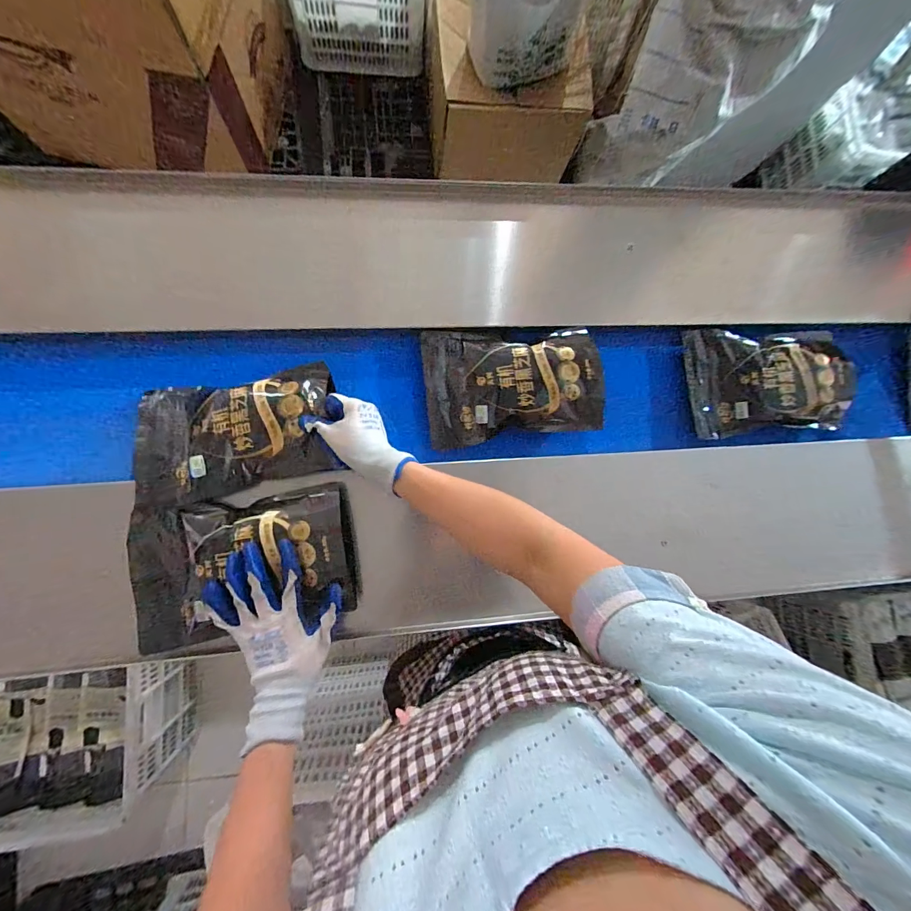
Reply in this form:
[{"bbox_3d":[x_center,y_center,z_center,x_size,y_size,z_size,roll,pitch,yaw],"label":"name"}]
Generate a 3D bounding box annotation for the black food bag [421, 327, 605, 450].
[{"bbox_3d":[0.086,-0.114,0.580,0.254,0.052,0.175,-7,84,-8],"label":"black food bag"}]

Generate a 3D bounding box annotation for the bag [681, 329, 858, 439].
[{"bbox_3d":[0.515,-0.122,0.637,0.249,0.053,0.171,-1,83,-7],"label":"bag"}]

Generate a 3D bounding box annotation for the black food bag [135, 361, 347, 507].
[{"bbox_3d":[-0.283,-0.033,0.515,0.243,0.064,0.160,-11,84,-8],"label":"black food bag"}]

